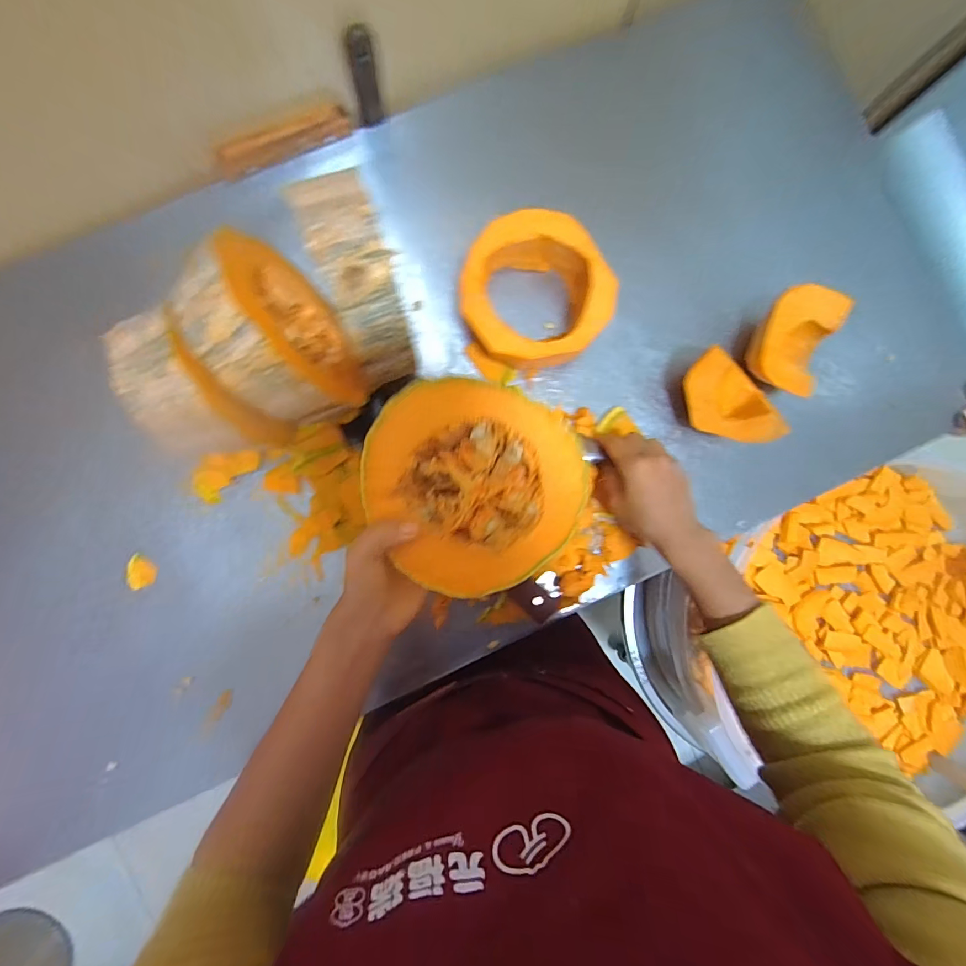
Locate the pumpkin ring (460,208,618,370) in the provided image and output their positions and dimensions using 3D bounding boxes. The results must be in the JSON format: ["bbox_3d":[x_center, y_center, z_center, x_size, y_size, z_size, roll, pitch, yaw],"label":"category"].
[{"bbox_3d":[0.052,-0.198,0.461,0.146,0.074,0.145,0,89,-4],"label":"pumpkin ring"}]

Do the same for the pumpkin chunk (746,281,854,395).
[{"bbox_3d":[0.342,-0.158,0.481,0.073,0.045,0.109,19,98,2],"label":"pumpkin chunk"}]

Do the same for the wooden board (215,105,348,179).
[{"bbox_3d":[-0.215,-0.370,0.464,0.144,0.030,0.013,-25,65,-5],"label":"wooden board"}]

